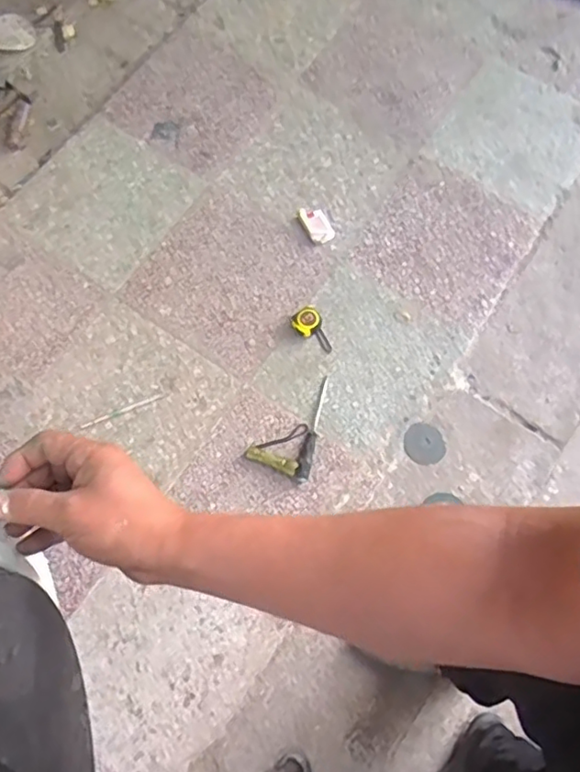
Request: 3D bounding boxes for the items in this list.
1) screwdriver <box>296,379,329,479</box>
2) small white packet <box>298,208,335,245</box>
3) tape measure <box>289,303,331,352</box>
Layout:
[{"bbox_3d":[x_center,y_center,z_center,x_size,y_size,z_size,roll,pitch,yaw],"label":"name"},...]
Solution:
[{"bbox_3d":[0.054,0.093,1.391,0.030,0.026,0.252,13,72,3],"label":"screwdriver"},{"bbox_3d":[0.069,-0.412,1.546,0.065,0.012,0.110,-26,75,-10],"label":"small white packet"},{"bbox_3d":[0.055,-0.133,1.451,0.065,0.051,0.120,-32,76,-11],"label":"tape measure"}]

